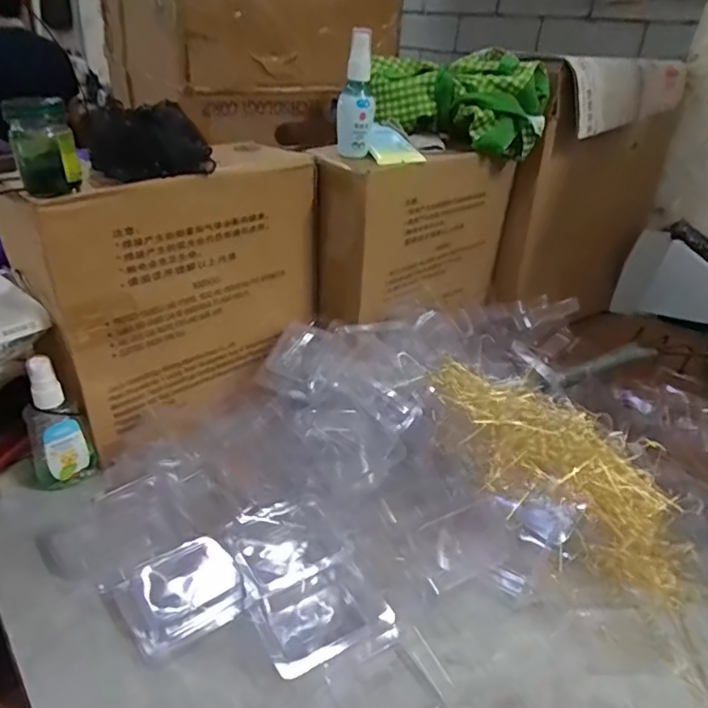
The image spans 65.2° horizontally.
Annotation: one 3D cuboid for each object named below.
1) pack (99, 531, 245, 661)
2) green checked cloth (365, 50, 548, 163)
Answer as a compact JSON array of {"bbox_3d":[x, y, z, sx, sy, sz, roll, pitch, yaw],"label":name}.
[{"bbox_3d":[-0.134,0.183,0.425,0.085,0.025,0.076,-19,39,-33],"label":"pack"},{"bbox_3d":[0.125,-0.307,0.674,0.210,0.094,0.091,15,33,16],"label":"green checked cloth"}]

